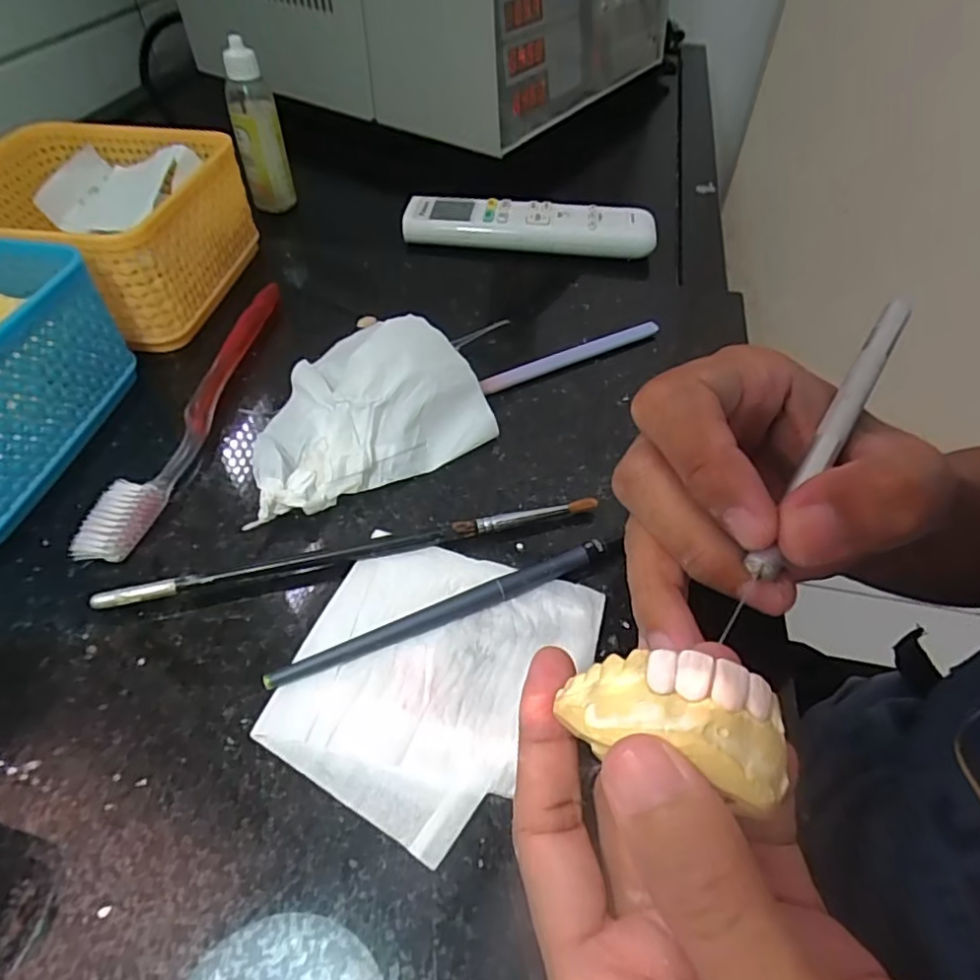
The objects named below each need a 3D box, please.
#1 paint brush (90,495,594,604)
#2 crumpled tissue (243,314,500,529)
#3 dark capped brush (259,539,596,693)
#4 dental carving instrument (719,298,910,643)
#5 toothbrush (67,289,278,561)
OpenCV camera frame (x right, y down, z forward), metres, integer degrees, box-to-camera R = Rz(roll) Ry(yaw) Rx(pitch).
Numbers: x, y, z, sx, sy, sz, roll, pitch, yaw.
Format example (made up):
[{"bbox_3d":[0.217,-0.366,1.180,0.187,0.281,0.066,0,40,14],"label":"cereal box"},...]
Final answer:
[{"bbox_3d":[-0.048,0.024,0.231,0.187,0.009,0.007,-11,50,-12],"label":"paint brush"},{"bbox_3d":[-0.063,-0.038,0.266,0.108,0.036,0.080,-26,54,-23],"label":"crumpled tissue"},{"bbox_3d":[-0.015,0.043,0.215,0.126,0.007,0.007,-19,52,-17],"label":"dark capped brush"},{"bbox_3d":[0.093,-0.015,0.164,0.007,0.005,0.135,29,62,22],"label":"dental carving instrument"},{"bbox_3d":[-0.134,-0.043,0.282,0.017,0.019,0.180,8,49,5],"label":"toothbrush"}]

